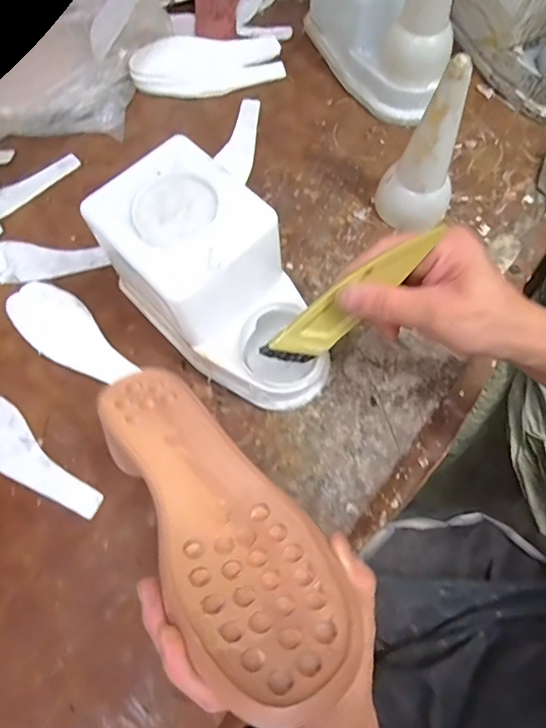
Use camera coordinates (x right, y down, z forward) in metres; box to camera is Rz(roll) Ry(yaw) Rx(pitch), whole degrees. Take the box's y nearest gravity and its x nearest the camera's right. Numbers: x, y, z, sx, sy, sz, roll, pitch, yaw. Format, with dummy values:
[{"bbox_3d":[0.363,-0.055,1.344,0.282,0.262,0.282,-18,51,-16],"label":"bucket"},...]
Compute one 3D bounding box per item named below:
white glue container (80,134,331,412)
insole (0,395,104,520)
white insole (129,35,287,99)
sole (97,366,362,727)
[{"bbox_3d":[-0.043,-0.054,0.368,0.110,0.116,0.193,-37,73,-12],"label":"white glue container"},{"bbox_3d":[-0.208,0.071,0.383,0.165,0.005,0.043,34,74,13],"label":"insole"},{"bbox_3d":[-0.073,-0.336,0.518,0.163,0.024,0.062,-14,70,-4],"label":"white insole"},{"bbox_3d":[-0.040,0.083,0.286,0.081,0.034,0.236,-34,53,-11],"label":"sole"}]

